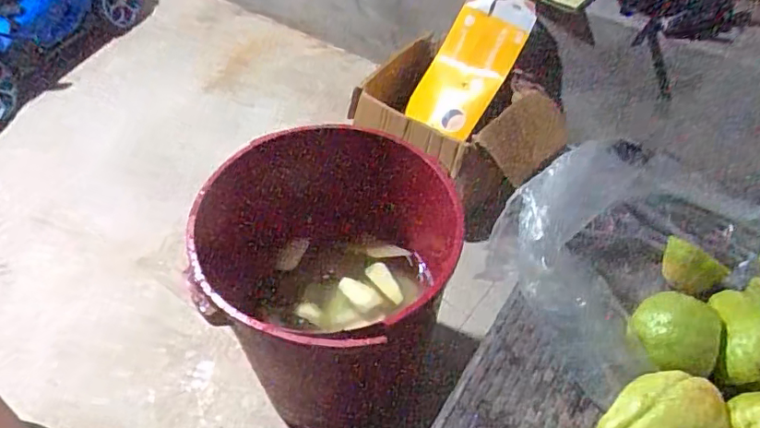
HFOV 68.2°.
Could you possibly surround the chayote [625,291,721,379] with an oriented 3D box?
[{"bbox_3d":[0.279,0.113,0.531,0.075,0.058,0.071,0,50,0],"label":"chayote"}]

